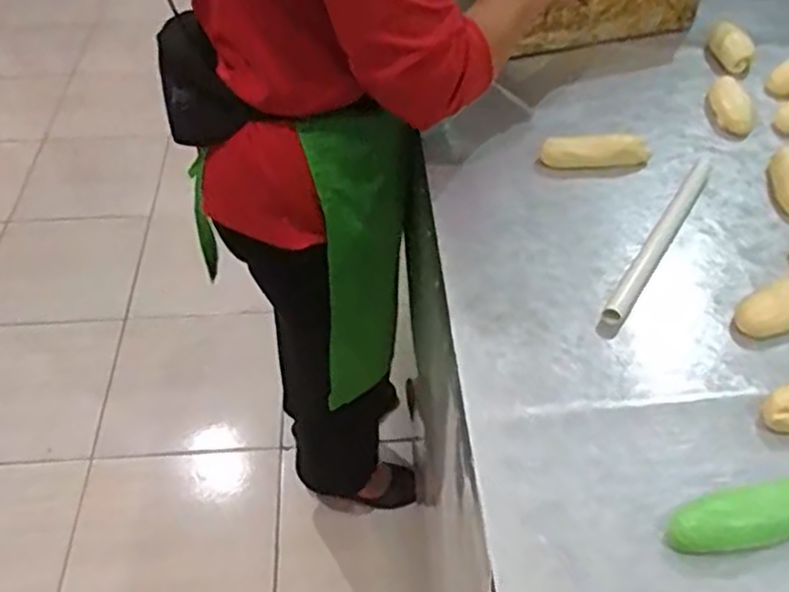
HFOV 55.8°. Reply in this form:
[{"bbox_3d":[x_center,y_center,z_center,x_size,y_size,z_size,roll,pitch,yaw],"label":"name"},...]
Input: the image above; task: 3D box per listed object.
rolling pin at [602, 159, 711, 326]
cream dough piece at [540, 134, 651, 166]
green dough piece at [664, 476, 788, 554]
[{"bbox_3d":[0.279,-0.069,0.765,0.019,0.021,0.287,25,52,24],"label":"rolling pin"},{"bbox_3d":[0.234,-0.172,0.870,0.122,0.031,0.029,0,46,2],"label":"cream dough piece"},{"bbox_3d":[0.256,0.161,0.541,0.115,0.029,0.039,-13,47,-10],"label":"green dough piece"}]

